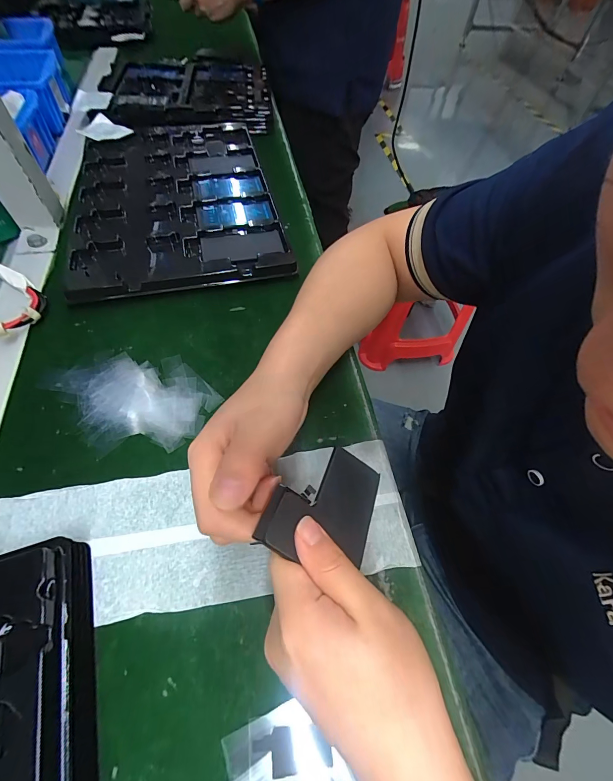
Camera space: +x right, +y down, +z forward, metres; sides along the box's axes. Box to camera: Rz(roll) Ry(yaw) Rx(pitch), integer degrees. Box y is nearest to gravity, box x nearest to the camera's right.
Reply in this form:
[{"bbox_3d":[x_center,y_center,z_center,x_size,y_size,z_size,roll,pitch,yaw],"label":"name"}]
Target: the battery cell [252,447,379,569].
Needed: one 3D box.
[{"bbox_3d":[0.013,0.063,0.192,0.059,0.004,0.076,35,46,-6],"label":"battery cell"}]

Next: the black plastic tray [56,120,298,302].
[{"bbox_3d":[-0.160,-0.237,0.413,0.224,0.022,0.315,-11,61,-10],"label":"black plastic tray"}]

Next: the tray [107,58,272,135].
[{"bbox_3d":[-0.183,-0.494,0.549,0.240,0.016,0.261,-3,60,-6],"label":"tray"}]

